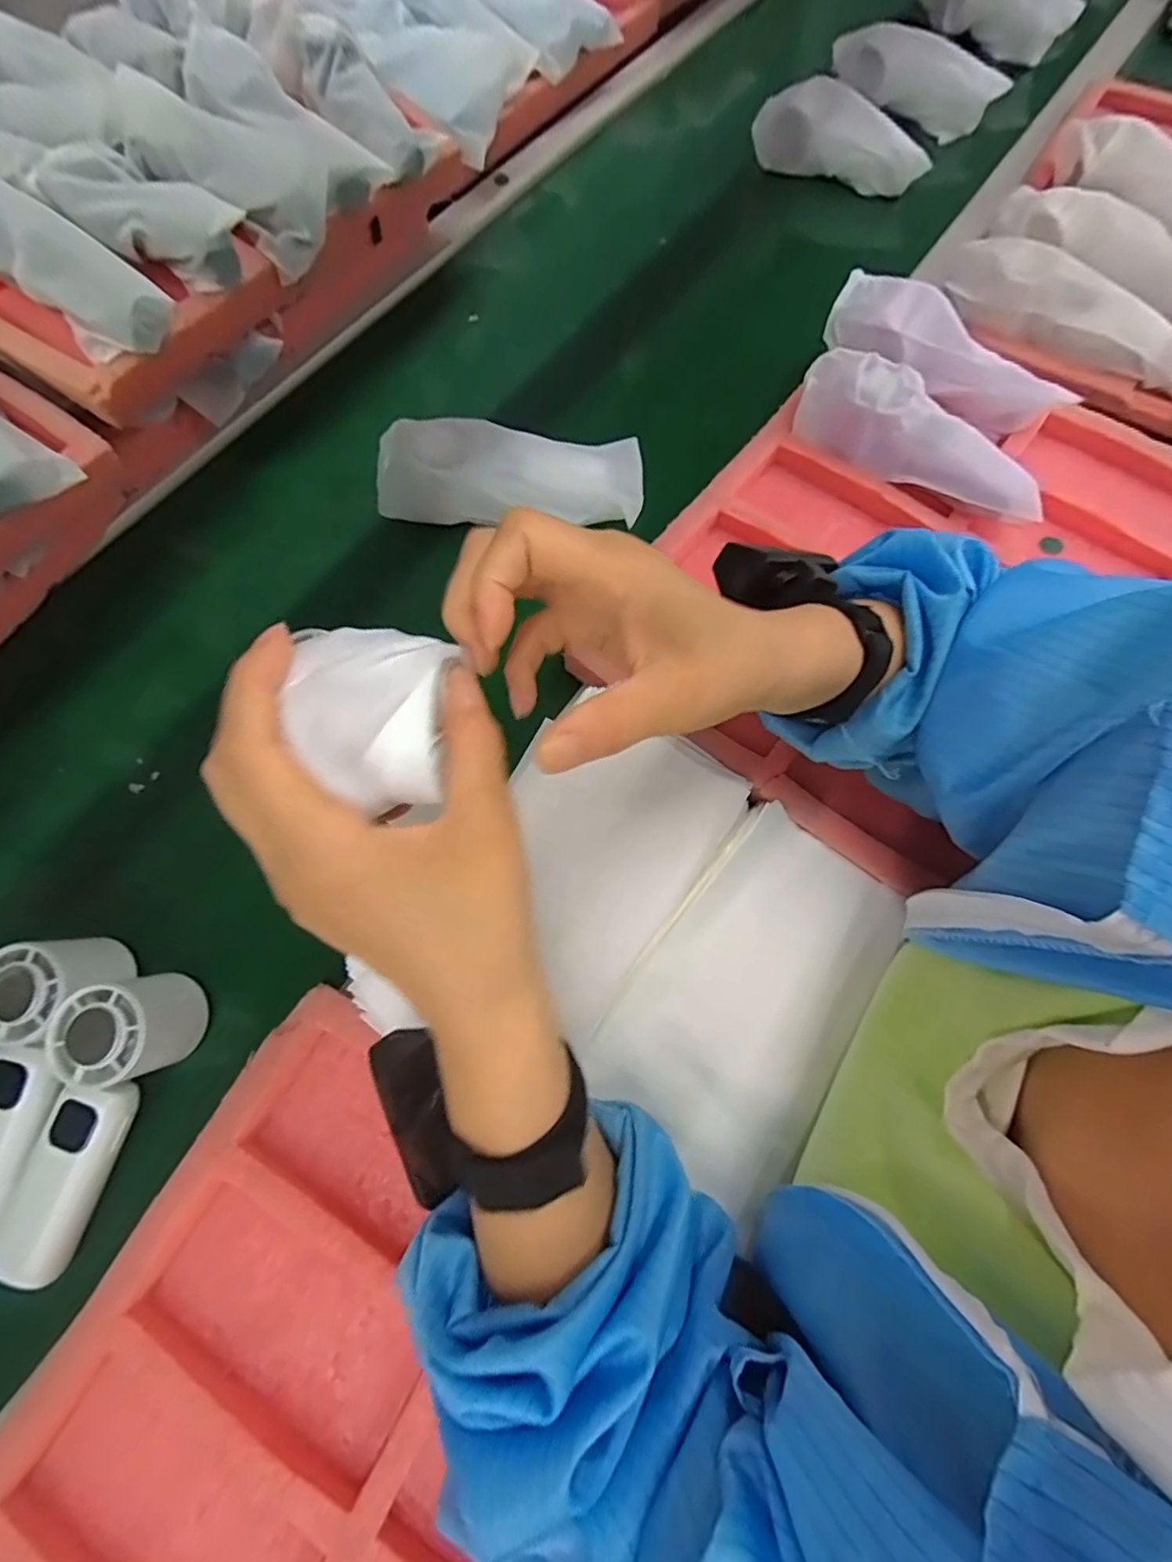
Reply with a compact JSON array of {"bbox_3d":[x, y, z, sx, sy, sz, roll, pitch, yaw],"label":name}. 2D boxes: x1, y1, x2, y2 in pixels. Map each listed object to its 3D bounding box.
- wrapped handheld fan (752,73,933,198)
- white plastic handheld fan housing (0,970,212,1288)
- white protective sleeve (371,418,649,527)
[{"bbox_3d":[0.268,-0.675,0.648,0.181,0.063,0.046,27,72,11],"label":"wrapped handheld fan"},{"bbox_3d":[-0.278,0.185,0.338,0.053,0.052,0.154,22,71,9],"label":"white plastic handheld fan housing"},{"bbox_3d":[-0.058,-0.245,0.486,0.205,0.047,0.074,-4,69,0],"label":"white protective sleeve"}]

